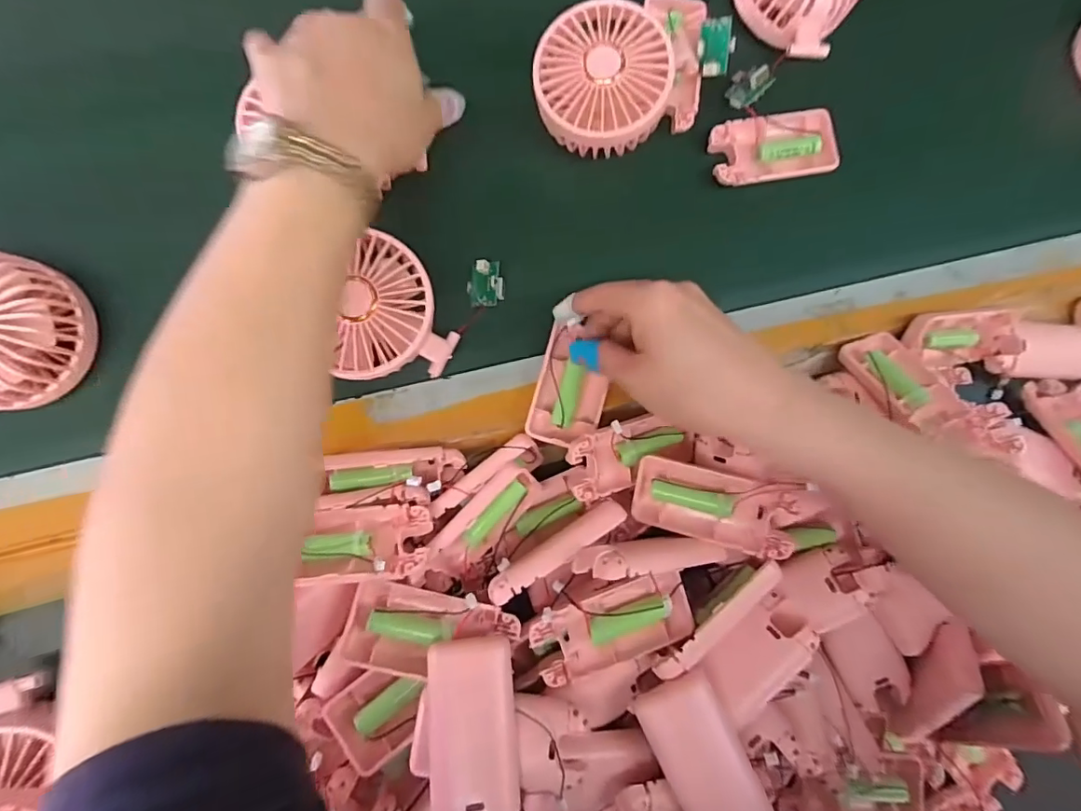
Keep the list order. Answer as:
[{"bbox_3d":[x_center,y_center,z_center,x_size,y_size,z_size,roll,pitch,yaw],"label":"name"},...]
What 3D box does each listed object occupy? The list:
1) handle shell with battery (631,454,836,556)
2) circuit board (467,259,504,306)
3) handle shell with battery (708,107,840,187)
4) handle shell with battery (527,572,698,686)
[{"bbox_3d":[0.110,0.062,0.318,0.104,0.022,0.045,8,86,20],"label":"handle shell with battery"},{"bbox_3d":[-0.037,-0.081,0.353,0.023,0.013,0.030,-3,88,-8],"label":"circuit board"},{"bbox_3d":[0.172,-0.191,0.387,0.095,0.013,0.047,-12,89,-8],"label":"handle shell with battery"},{"bbox_3d":[0.043,0.131,0.312,0.093,0.019,0.044,-14,89,-8],"label":"handle shell with battery"}]

